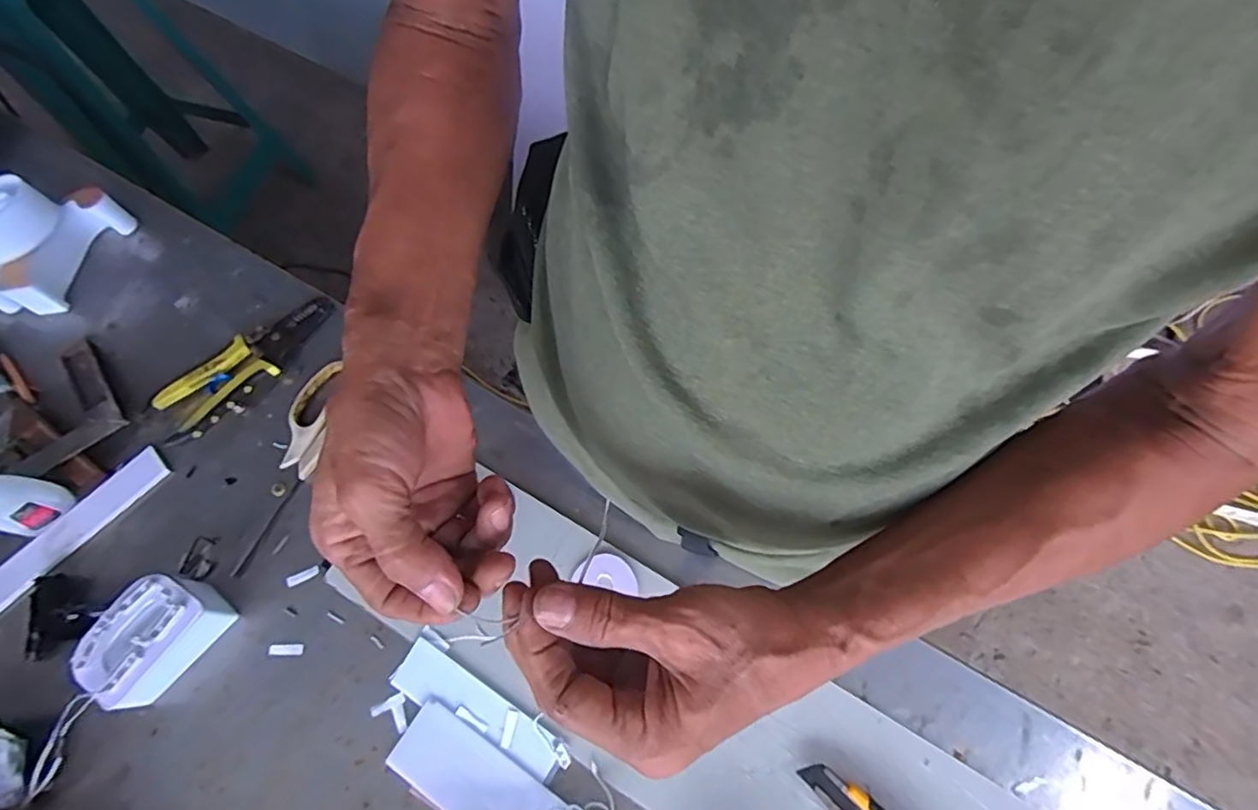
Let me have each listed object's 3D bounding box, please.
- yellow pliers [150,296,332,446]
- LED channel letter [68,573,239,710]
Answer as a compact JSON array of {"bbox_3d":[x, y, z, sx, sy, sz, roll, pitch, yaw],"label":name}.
[{"bbox_3d":[-0.337,-0.039,0.546,0.059,0.022,0.166,41,74,16],"label":"yellow pliers"},{"bbox_3d":[-0.347,0.169,0.449,0.050,0.052,0.086,34,73,14],"label":"LED channel letter"}]

